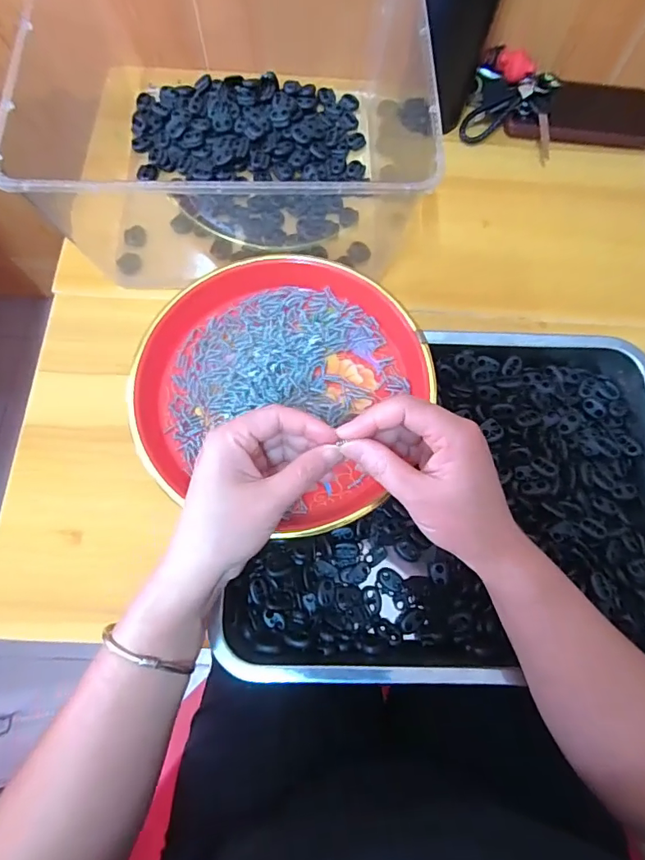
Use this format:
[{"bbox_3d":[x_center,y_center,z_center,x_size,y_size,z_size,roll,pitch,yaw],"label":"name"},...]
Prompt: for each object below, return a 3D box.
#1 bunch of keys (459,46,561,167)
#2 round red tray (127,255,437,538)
[{"bbox_3d":[0.207,-0.356,0.513,0.094,0.033,0.105,14,73,3],"label":"bunch of keys"},{"bbox_3d":[-0.030,-0.033,0.369,0.218,0.029,0.218,0,73,-1],"label":"round red tray"}]

